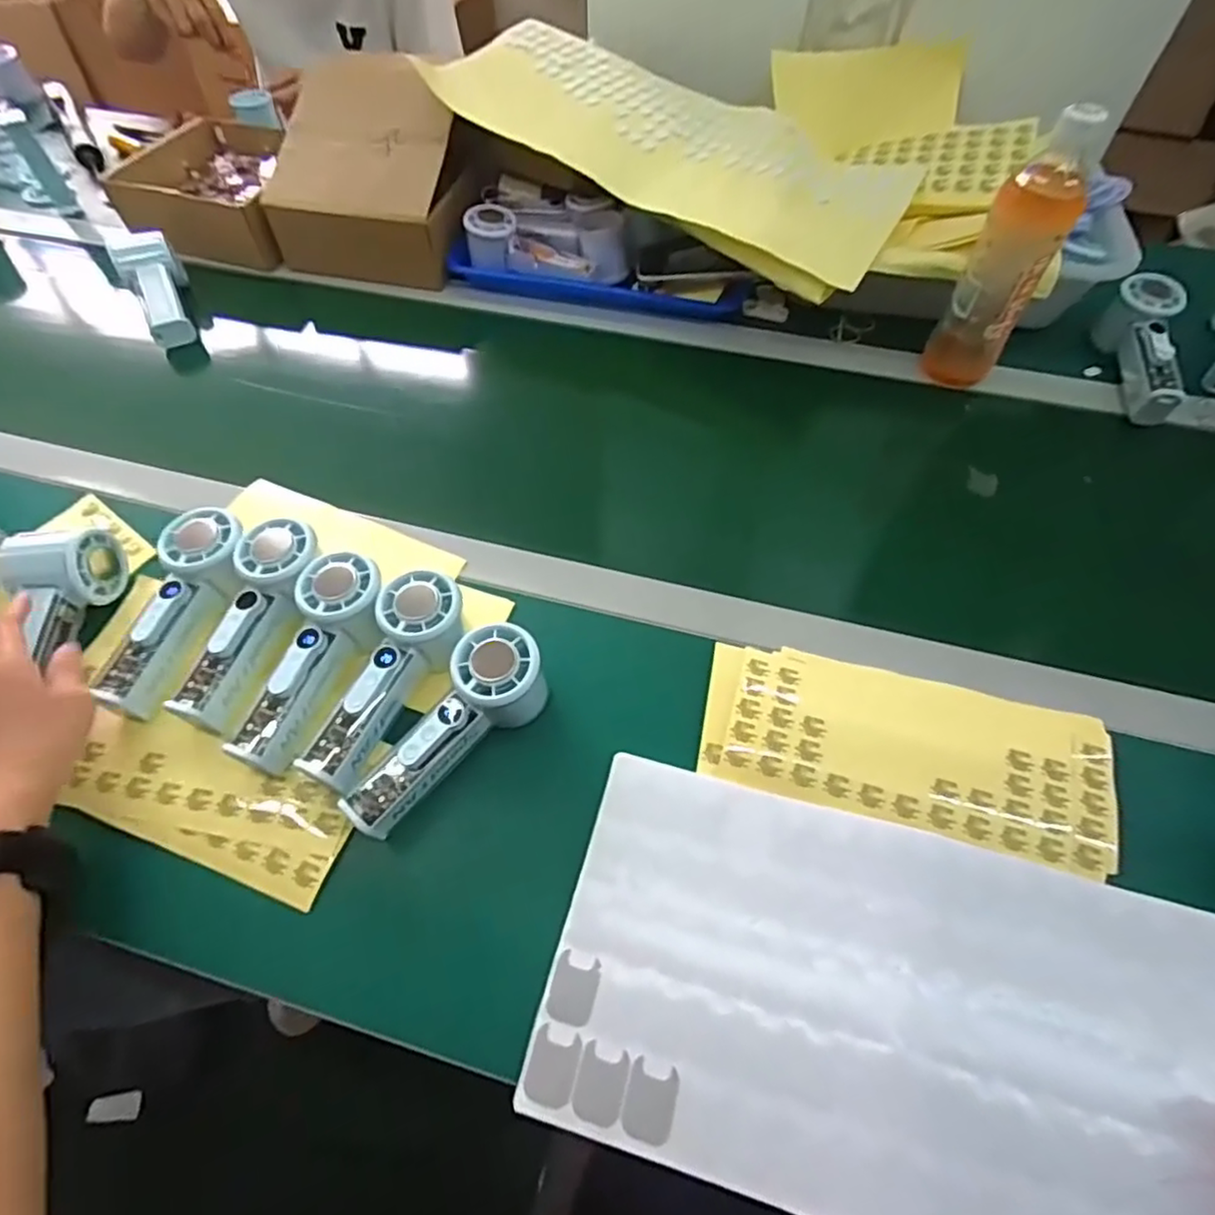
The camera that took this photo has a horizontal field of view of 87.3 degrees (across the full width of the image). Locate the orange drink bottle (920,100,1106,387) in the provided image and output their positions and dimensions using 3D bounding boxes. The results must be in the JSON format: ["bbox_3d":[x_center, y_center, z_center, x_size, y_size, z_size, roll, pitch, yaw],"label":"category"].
[{"bbox_3d":[0.337,-0.288,0.540,0.068,0.216,0.055,29,62,18],"label":"orange drink bottle"}]

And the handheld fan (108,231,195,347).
[{"bbox_3d":[-0.485,-0.347,0.689,0.059,0.049,0.142,-27,61,-16],"label":"handheld fan"}]

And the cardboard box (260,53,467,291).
[{"bbox_3d":[-0.256,-0.481,0.715,0.213,0.152,0.160,10,58,7],"label":"cardboard box"}]

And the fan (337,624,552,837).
[{"bbox_3d":[-0.104,0.082,0.424,0.052,0.055,0.150,39,75,20],"label":"fan"}]

